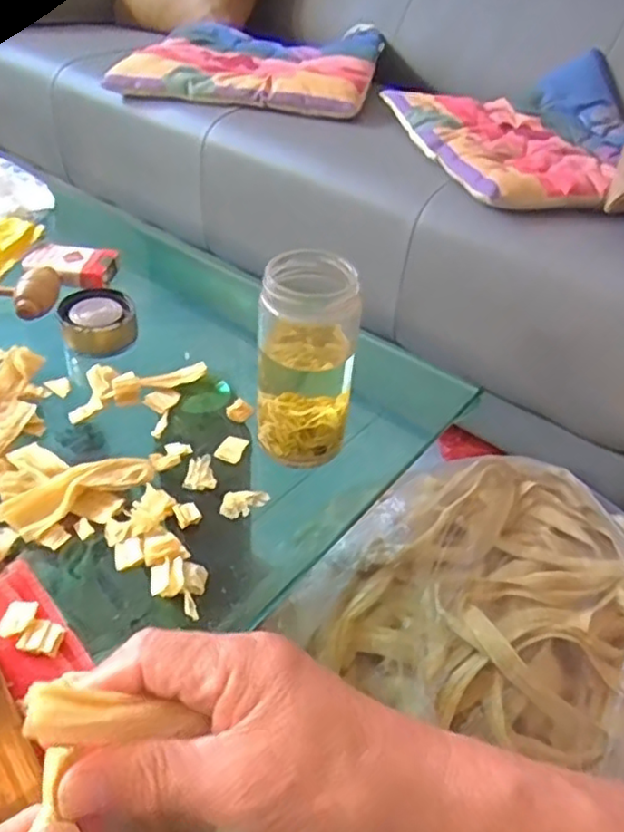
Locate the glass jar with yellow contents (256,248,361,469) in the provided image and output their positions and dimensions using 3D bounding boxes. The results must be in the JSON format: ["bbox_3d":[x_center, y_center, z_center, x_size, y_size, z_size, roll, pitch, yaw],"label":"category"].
[{"bbox_3d":[-0.002,-0.040,0.470,0.065,0.140,0.071,10,42,5],"label":"glass jar with yellow contents"}]

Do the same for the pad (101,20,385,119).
[{"bbox_3d":[-0.100,-0.659,1.194,0.435,0.066,0.403,11,42,5],"label":"pad"}]

